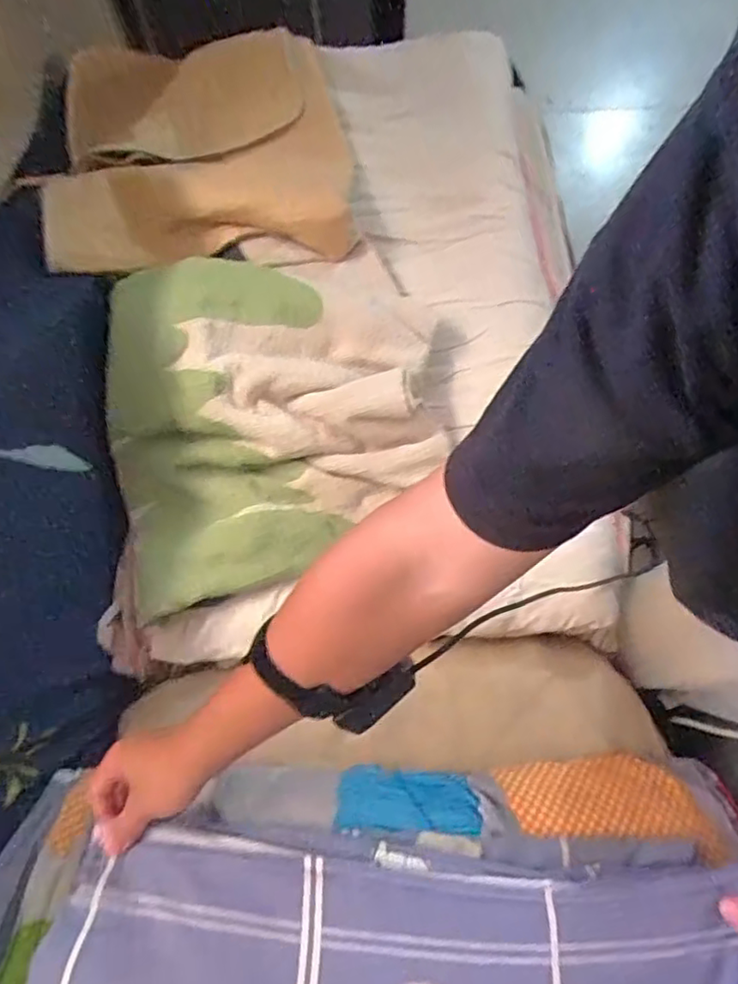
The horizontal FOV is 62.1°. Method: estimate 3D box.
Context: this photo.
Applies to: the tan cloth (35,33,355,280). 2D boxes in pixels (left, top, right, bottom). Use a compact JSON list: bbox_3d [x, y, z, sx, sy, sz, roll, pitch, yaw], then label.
[{"bbox_3d":[-0.244,-0.468,0.900,0.408,0.137,0.389,-10,71,-4],"label":"tan cloth"}]

